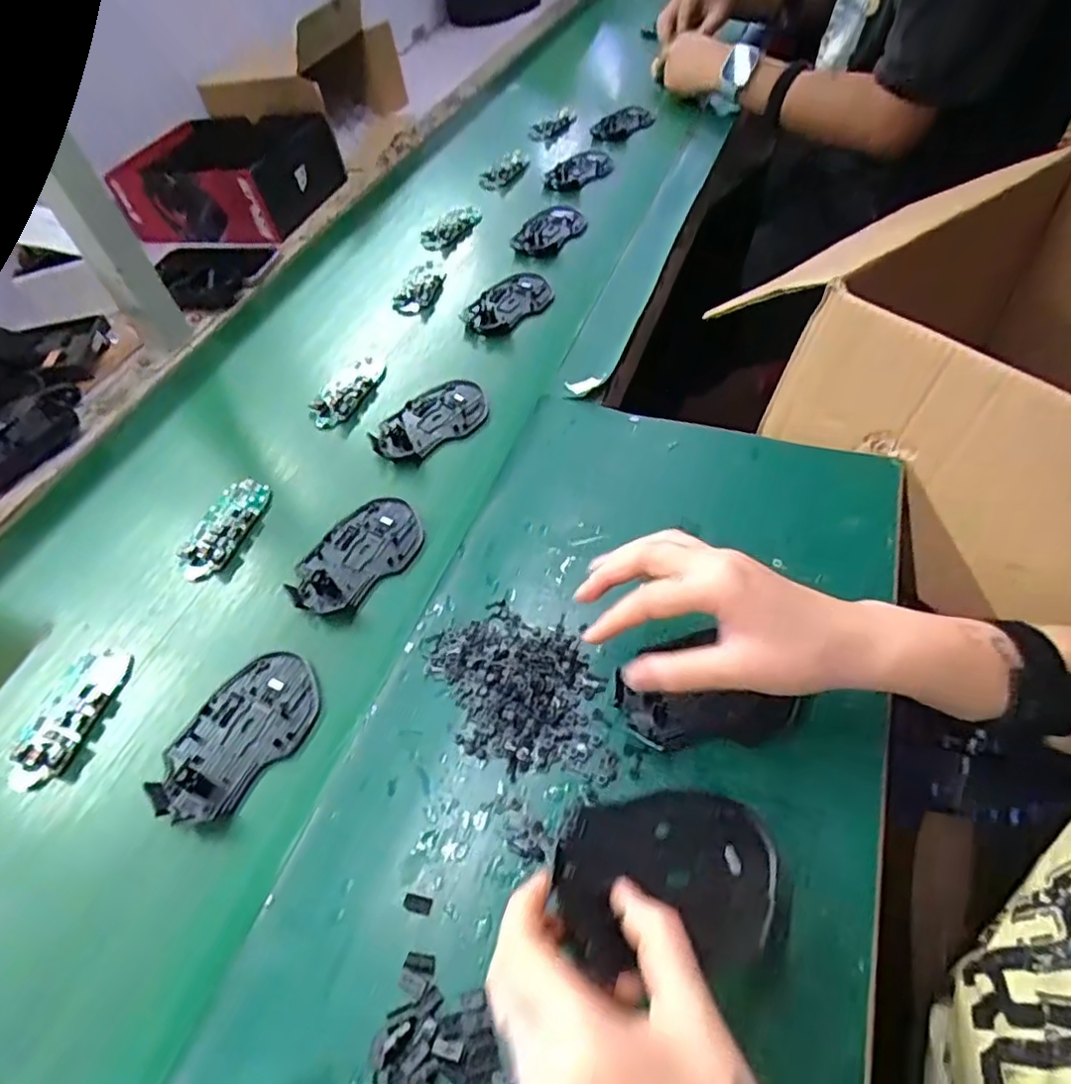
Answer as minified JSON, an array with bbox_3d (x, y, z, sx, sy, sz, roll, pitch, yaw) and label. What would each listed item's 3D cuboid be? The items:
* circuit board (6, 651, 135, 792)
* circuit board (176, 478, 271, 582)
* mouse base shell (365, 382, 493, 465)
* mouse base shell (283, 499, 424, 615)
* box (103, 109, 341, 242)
[{"bbox_3d":[-0.316,0.115,0.439,0.048,0.010,0.100,8,53,12],"label":"circuit board"},{"bbox_3d":[-0.254,-0.013,0.531,0.043,0.017,0.098,8,53,12],"label":"circuit board"},{"bbox_3d":[-0.094,-0.112,0.589,0.111,0.014,0.072,-35,56,-20],"label":"mouse base shell"},{"bbox_3d":[-0.135,0.009,0.496,0.070,0.014,0.111,33,61,28],"label":"mouse base shell"},{"bbox_3d":[-0.417,-0.497,0.864,0.242,0.100,0.179,8,55,15],"label":"box"}]

